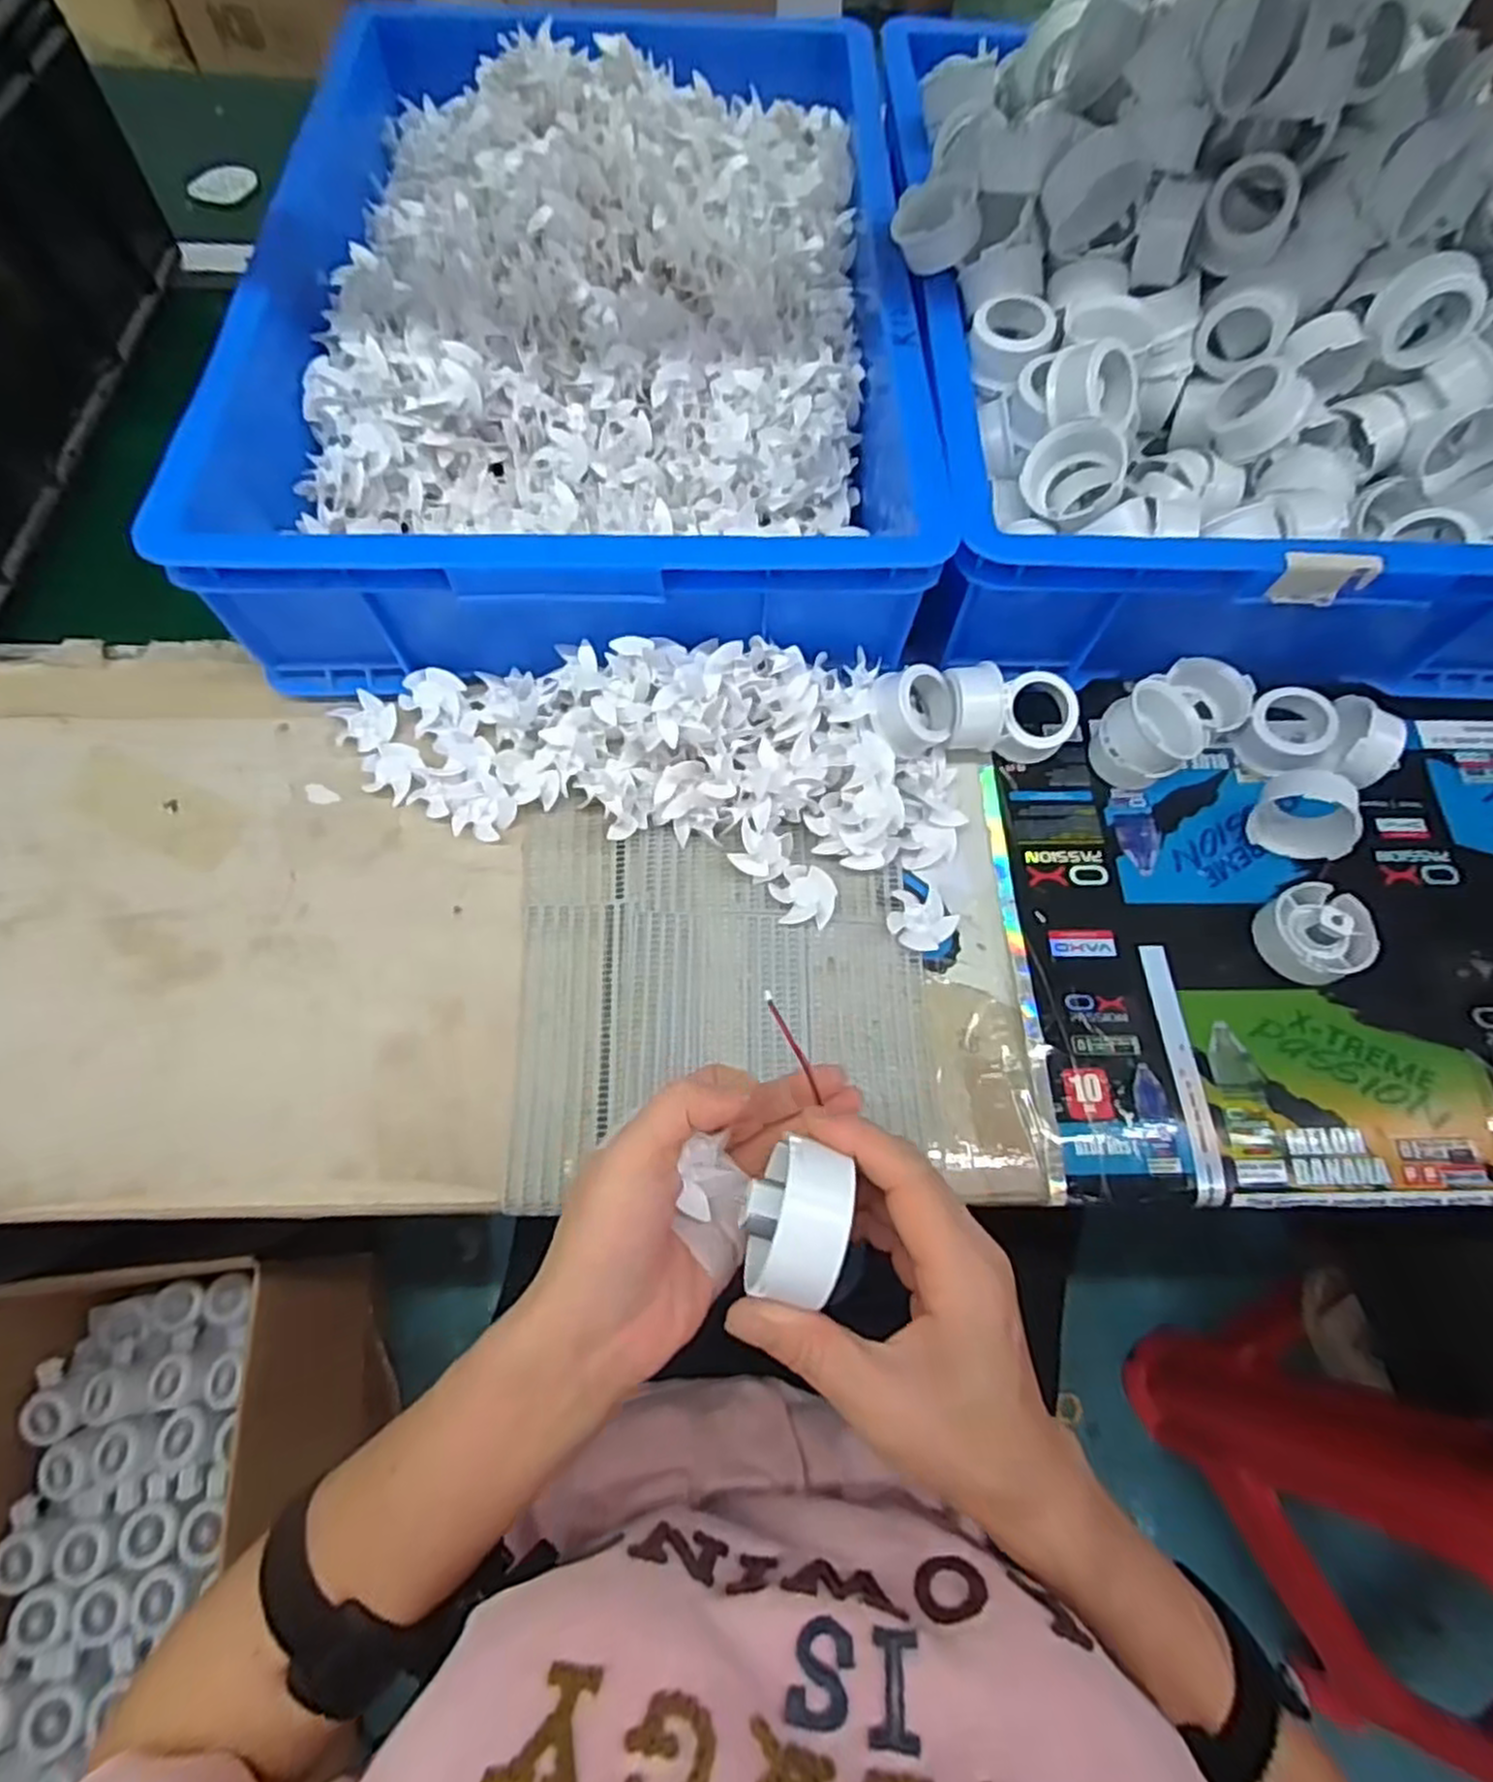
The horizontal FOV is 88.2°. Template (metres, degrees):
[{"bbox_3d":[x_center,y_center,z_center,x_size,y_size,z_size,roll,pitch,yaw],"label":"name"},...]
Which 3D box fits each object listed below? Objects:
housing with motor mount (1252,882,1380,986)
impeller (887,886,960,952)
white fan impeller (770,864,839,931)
[{"bbox_3d":[0.323,0.022,0.436,0.052,0.034,0.054,1,67,-2],"label":"housing with motor mount"},{"bbox_3d":[0.101,0.016,0.444,0.036,0.011,0.038,1,67,-2],"label":"impeller"},{"bbox_3d":[0.032,0.003,0.446,0.037,0.016,0.031,8,67,1],"label":"white fan impeller"}]

